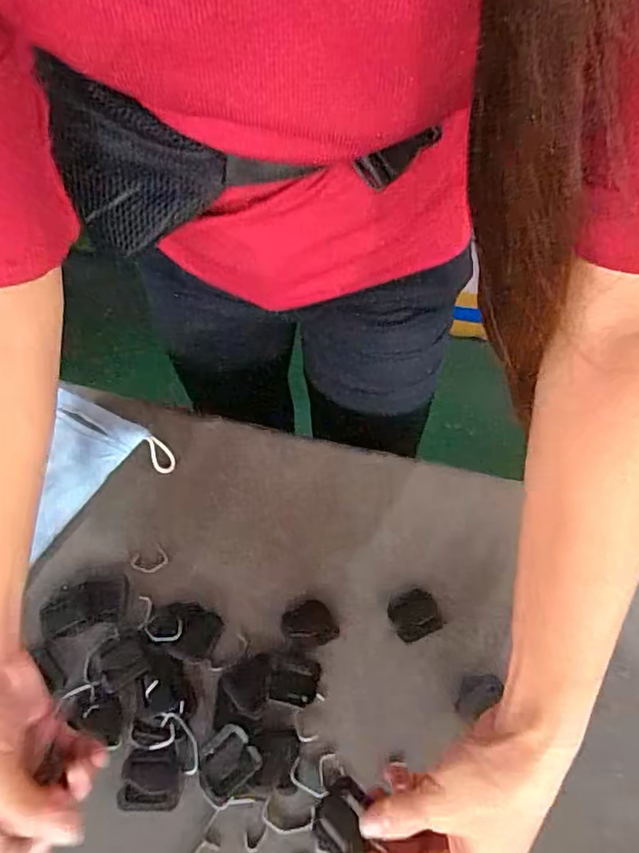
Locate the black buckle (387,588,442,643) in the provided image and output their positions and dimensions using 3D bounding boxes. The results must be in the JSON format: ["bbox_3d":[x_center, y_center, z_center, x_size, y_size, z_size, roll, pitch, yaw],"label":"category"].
[{"bbox_3d":[0.073,0.145,0.441,0.037,0.004,0.035,-18,57,-12],"label":"black buckle"}]

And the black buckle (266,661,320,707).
[{"bbox_3d":[-0.019,0.181,0.404,0.034,0.004,0.030,6,55,4],"label":"black buckle"}]

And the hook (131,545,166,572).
[{"bbox_3d":[-0.138,0.109,0.463,0.027,0.004,0.021,-23,58,-15],"label":"hook"}]

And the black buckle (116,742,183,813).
[{"bbox_3d":[-0.110,0.230,0.373,0.040,0.004,0.036,-4,55,-3],"label":"black buckle"}]

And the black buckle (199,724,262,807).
[{"bbox_3d":[-0.062,0.222,0.376,0.040,0.004,0.034,-37,63,-23],"label":"black buckle"}]

